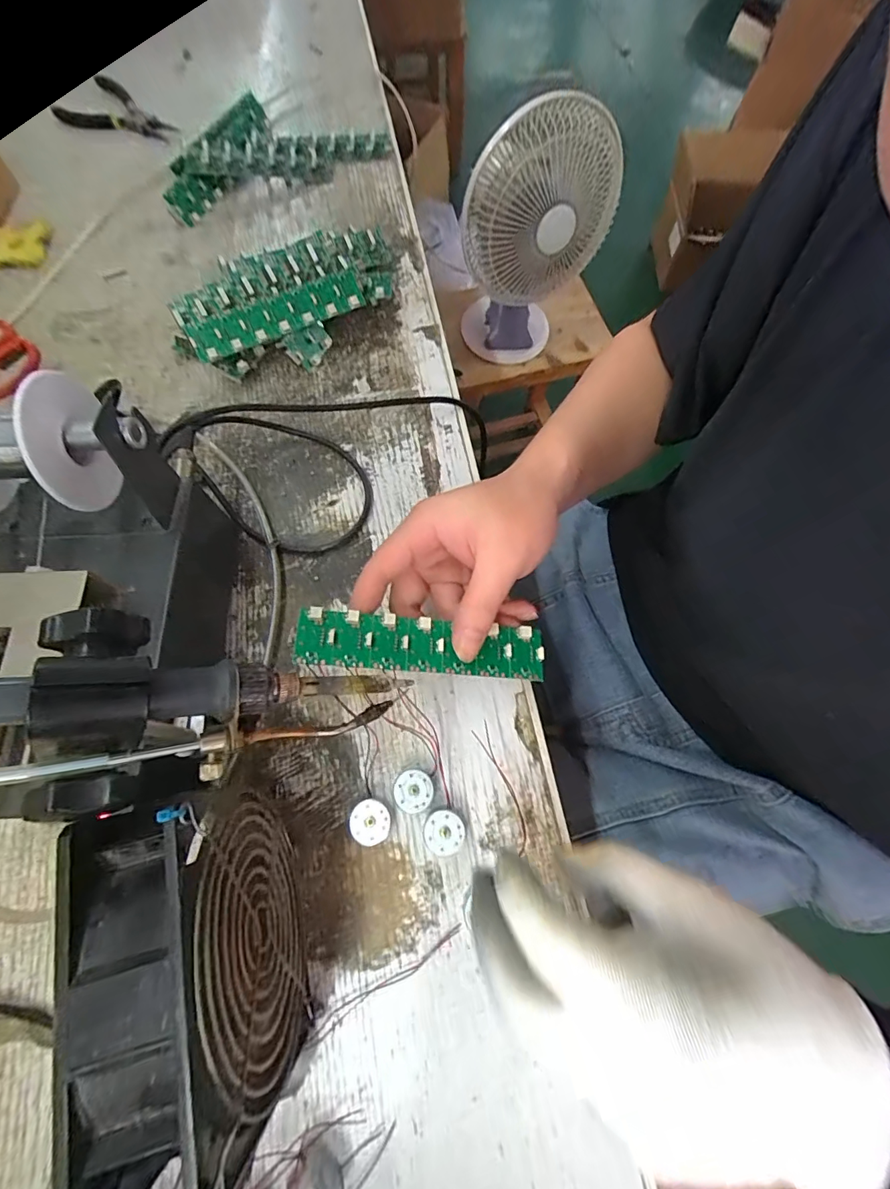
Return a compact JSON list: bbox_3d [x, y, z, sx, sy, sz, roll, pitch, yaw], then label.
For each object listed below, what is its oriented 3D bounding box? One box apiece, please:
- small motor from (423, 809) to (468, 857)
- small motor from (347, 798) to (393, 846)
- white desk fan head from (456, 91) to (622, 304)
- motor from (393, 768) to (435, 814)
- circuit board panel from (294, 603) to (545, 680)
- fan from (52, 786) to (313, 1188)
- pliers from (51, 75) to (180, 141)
[{"bbox_3d":[0.000,0.134,0.263,0.023,0.014,0.023,-16,70,-7],"label":"small motor"},{"bbox_3d":[-0.043,0.130,0.266,0.024,0.015,0.024,0,69,-1],"label":"small motor"},{"bbox_3d":[0.128,-0.492,0.595,0.200,0.182,0.092,-32,73,-12],"label":"white desk fan head"},{"bbox_3d":[-0.018,0.114,0.271,0.024,0.014,0.023,-16,70,-7],"label":"motor"},{"bbox_3d":[-0.011,0.027,0.256,0.138,0.006,0.030,7,69,-10],"label":"circuit board panel"},{"bbox_3d":[-0.097,0.153,0.199,0.049,0.120,0.124,-15,70,-6],"label":"fan"},{"bbox_3d":[-0.374,-0.535,0.518,0.150,0.026,0.076,41,74,14],"label":"pliers"}]

